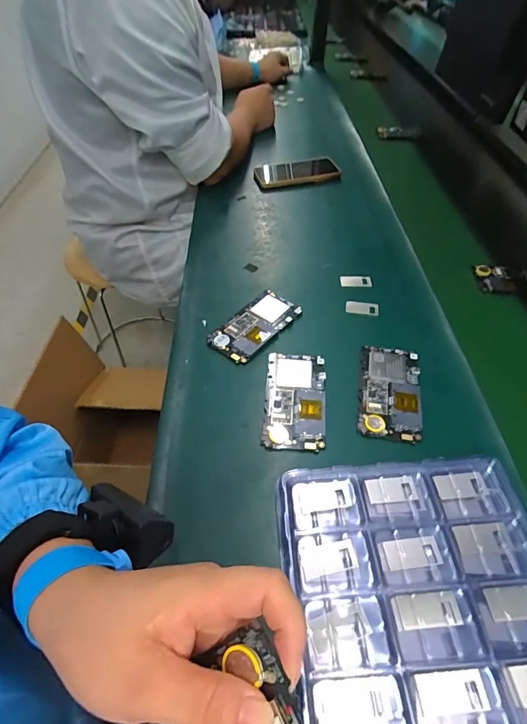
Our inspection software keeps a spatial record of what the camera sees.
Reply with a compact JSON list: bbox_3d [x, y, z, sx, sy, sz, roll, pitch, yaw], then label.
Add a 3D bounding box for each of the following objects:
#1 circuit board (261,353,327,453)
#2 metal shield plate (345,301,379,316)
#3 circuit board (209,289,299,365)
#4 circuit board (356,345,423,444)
[{"bbox_3d":[0.035,0.040,0.442,0.065,0.005,0.124,4,50,2],"label":"circuit board"},{"bbox_3d":[0.132,-0.072,0.535,0.044,0.004,0.020,7,61,0],"label":"metal shield plate"},{"bbox_3d":[-0.010,-0.048,0.517,0.121,0.009,0.065,-36,59,-27],"label":"circuit board"},{"bbox_3d":[0.141,0.031,0.444,0.064,0.005,0.123,10,50,7],"label":"circuit board"}]

